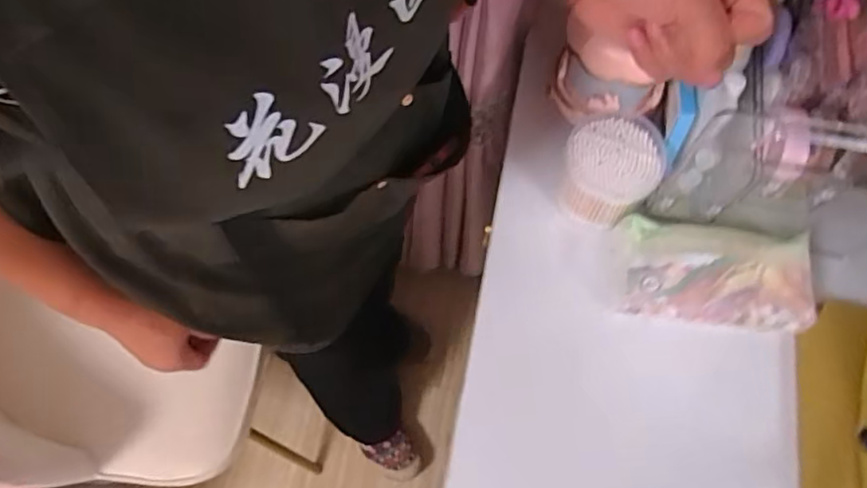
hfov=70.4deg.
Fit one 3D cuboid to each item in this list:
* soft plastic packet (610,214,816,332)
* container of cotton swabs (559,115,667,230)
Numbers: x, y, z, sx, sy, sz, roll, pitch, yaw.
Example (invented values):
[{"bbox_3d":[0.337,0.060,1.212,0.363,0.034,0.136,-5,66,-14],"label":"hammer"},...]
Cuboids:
[{"bbox_3d":[0.256,0.022,0.565,0.172,0.053,0.094,8,68,3],"label":"soft plastic packet"},{"bbox_3d":[0.168,-0.071,0.604,0.093,0.063,0.096,21,70,8],"label":"container of cotton swabs"}]

